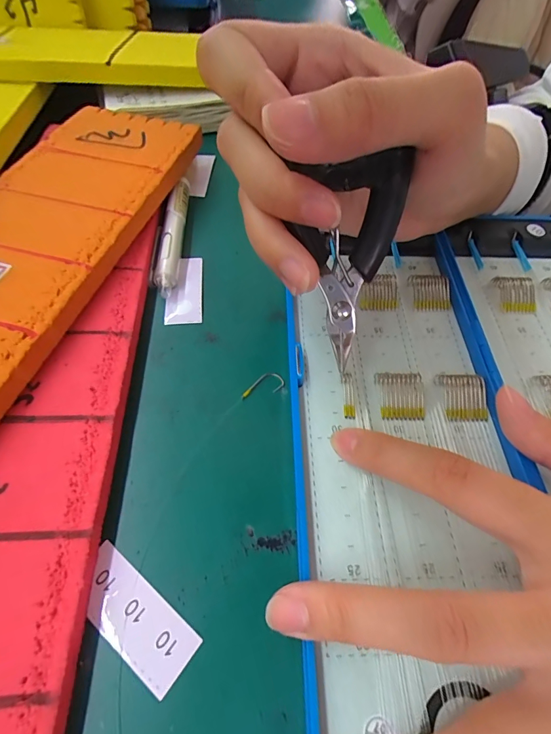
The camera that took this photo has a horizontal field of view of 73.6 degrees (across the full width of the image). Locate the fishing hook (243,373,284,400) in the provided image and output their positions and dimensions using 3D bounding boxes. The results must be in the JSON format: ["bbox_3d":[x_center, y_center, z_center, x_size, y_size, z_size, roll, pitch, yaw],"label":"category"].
[{"bbox_3d":[-0.006,0.008,0.163,0.020,0.004,0.010,-33,65,-23],"label":"fishing hook"}]

